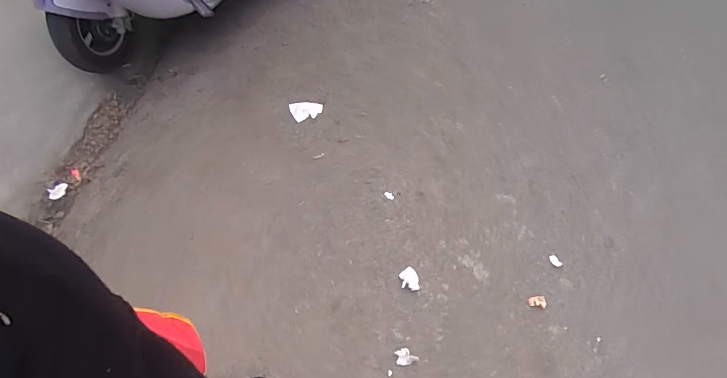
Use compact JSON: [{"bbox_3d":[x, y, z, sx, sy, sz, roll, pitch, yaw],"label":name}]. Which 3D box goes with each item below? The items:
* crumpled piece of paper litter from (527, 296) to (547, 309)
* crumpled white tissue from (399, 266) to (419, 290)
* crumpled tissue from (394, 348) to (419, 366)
[{"bbox_3d":[0.535,0.350,1.213,0.050,0.021,0.035,-4,57,0],"label":"crumpled piece of paper litter"},{"bbox_3d":[0.147,0.288,1.269,0.058,0.012,0.075,-4,57,-1],"label":"crumpled white tissue"},{"bbox_3d":[0.125,0.489,1.152,0.062,0.013,0.046,-12,57,-5],"label":"crumpled tissue"}]

